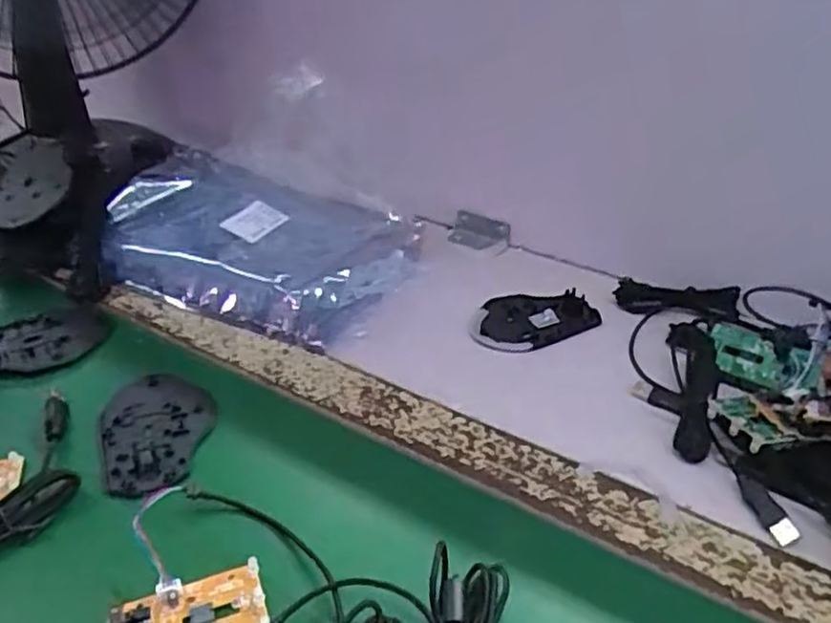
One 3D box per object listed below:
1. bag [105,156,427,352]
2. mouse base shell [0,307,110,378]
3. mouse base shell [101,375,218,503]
[{"bbox_3d":[-0.154,-0.073,0.648,0.296,0.050,0.189,18,41,23],"label":"bag"},{"bbox_3d":[-0.297,0.027,0.553,0.112,0.012,0.075,-22,42,-25],"label":"mouse base shell"},{"bbox_3d":[-0.171,0.080,0.477,0.072,0.010,0.113,-16,40,-18],"label":"mouse base shell"}]

